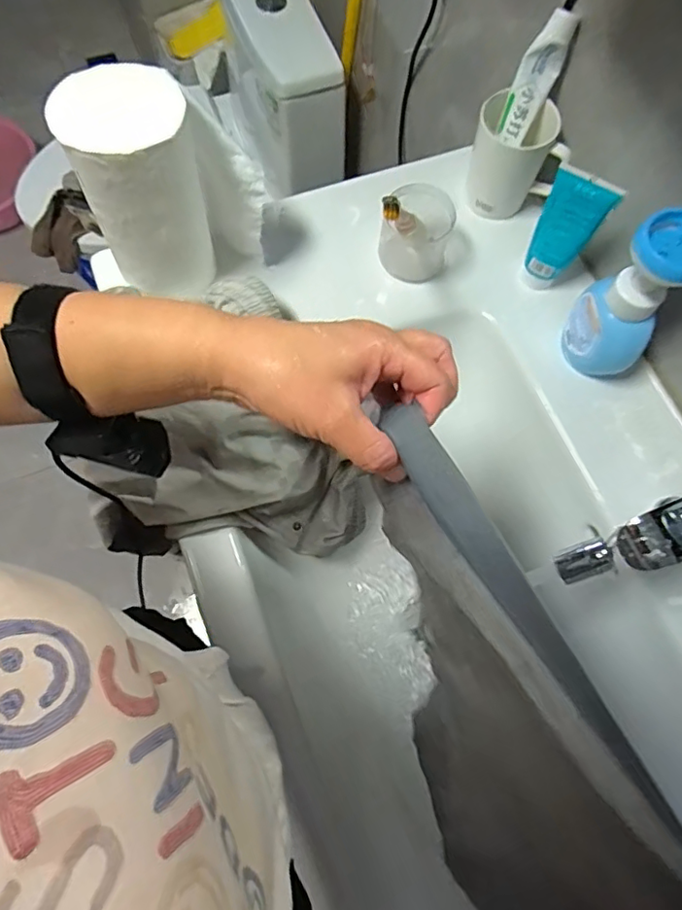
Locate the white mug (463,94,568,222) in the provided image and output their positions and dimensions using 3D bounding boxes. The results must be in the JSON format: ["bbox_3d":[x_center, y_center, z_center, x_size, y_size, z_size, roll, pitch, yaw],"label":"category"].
[{"bbox_3d":[0.187,-0.326,0.617,0.083,0.098,0.075,-10,72,-6],"label":"white mug"}]

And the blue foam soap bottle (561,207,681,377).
[{"bbox_3d":[0.264,-0.140,0.511,0.062,0.160,0.070,11,72,1],"label":"blue foam soap bottle"}]

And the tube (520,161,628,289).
[{"bbox_3d":[0.221,-0.218,0.566,0.058,0.143,0.029,27,73,6],"label":"tube"}]

